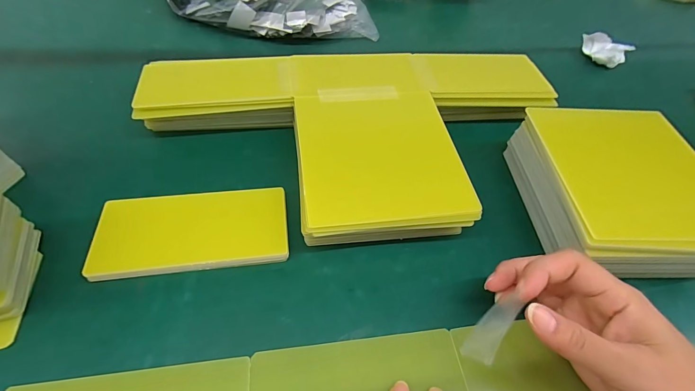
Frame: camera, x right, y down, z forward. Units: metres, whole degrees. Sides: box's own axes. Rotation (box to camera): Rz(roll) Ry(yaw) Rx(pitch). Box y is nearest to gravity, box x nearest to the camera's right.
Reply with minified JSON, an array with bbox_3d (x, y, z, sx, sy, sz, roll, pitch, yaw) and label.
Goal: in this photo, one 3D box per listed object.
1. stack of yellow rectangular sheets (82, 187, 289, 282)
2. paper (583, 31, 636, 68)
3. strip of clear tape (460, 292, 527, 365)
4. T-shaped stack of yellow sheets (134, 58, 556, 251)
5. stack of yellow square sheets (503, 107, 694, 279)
[{"bbox_3d":[-0.121,0.028,0.274,0.142,0.012,0.065,-5,55,-8],"label":"stack of yellow rectangular sheets"},{"bbox_3d":[0.351,-0.202,0.476,0.034,0.037,0.066,-1,54,-6],"label":"paper"},{"bbox_3d":[0.087,0.079,0.206,0.018,0.004,0.044,29,93,4],"label":"strip of clear tape"},{"bbox_3d":[0.010,-0.053,0.320,0.380,0.048,0.210,-5,55,-8],"label":"T-shaped stack of yellow sheets"},{"bbox_3d":[0.231,-0.009,0.300,0.136,0.057,0.158,-1,55,-5],"label":"stack of yellow square sheets"}]

